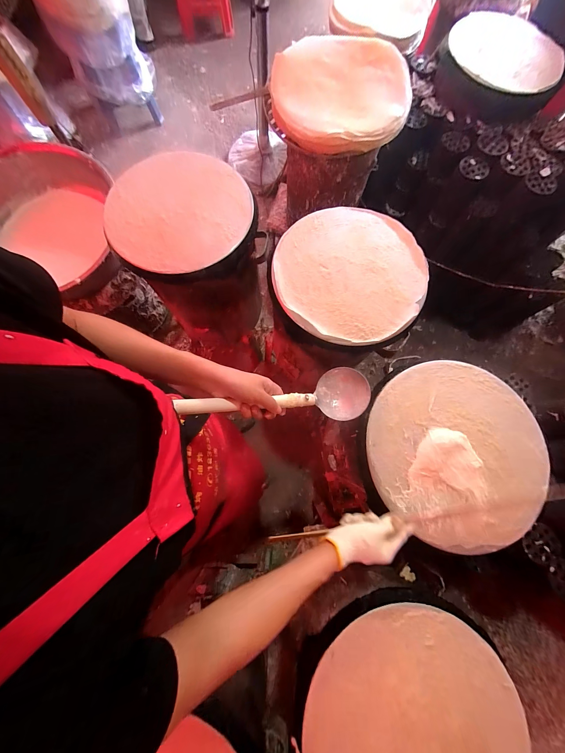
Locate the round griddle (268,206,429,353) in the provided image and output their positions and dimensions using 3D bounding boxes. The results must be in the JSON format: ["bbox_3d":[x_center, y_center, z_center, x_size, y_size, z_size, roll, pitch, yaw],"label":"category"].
[{"bbox_3d":[0.160,-0.251,0.626,0.359,0.029,0.377,0,77,-2],"label":"round griddle"}]

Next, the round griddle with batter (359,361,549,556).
[{"bbox_3d":[0.344,0.146,0.517,0.350,0.035,0.356,0,77,-2],"label":"round griddle with batter"}]

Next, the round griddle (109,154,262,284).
[{"bbox_3d":[-0.259,-0.422,0.662,0.369,0.054,0.361,0,77,-2],"label":"round griddle"}]

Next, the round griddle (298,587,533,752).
[{"bbox_3d":[0.213,0.583,0.424,0.355,0.046,0.362,0,77,-2],"label":"round griddle"}]

